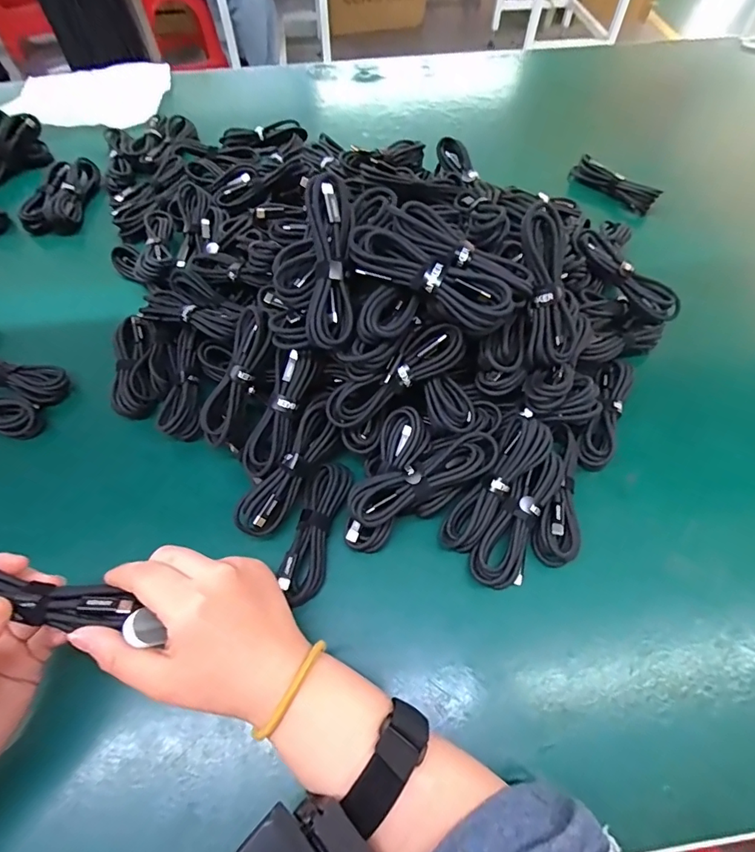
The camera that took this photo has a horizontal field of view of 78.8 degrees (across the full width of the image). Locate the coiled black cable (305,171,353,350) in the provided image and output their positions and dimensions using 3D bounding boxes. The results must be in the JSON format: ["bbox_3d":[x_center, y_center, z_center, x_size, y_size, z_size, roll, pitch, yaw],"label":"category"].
[{"bbox_3d":[-0.034,-0.112,0.319,0.028,0.022,0.112,3,98,2],"label":"coiled black cable"}]

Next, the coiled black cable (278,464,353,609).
[{"bbox_3d":[-0.046,0.080,0.352,0.035,0.021,0.106,10,61,6],"label":"coiled black cable"}]

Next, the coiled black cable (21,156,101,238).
[{"bbox_3d":[-0.383,-0.281,0.561,0.051,0.033,0.119,5,60,3],"label":"coiled black cable"}]

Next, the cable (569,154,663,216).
[{"bbox_3d":[0.295,-0.304,0.577,0.110,0.030,0.020,38,67,19],"label":"cable"}]

